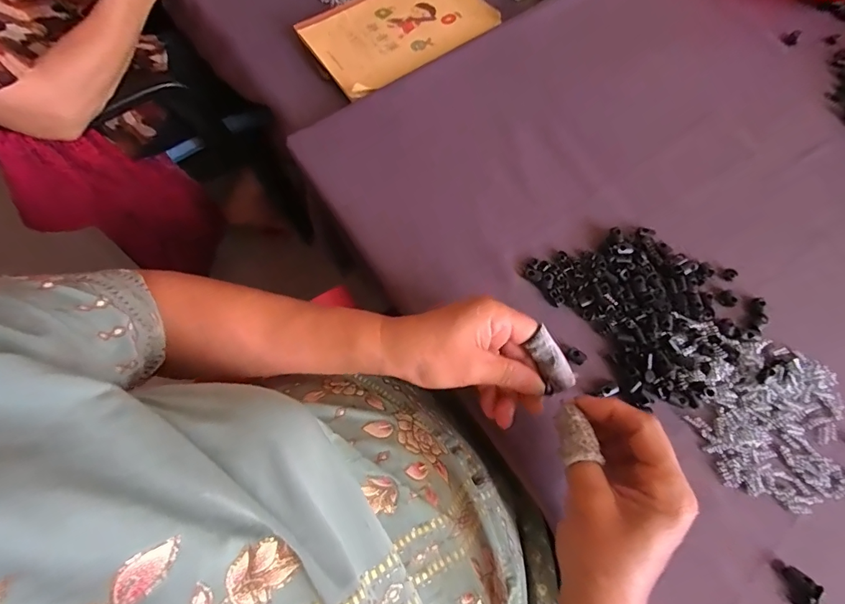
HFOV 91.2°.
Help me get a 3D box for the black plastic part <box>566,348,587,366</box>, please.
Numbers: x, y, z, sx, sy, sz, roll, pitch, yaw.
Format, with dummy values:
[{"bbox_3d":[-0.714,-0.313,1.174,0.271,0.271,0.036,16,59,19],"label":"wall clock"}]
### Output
[{"bbox_3d":[0.130,0.046,0.351,0.016,0.010,0.011,33,74,14],"label":"black plastic part"}]

